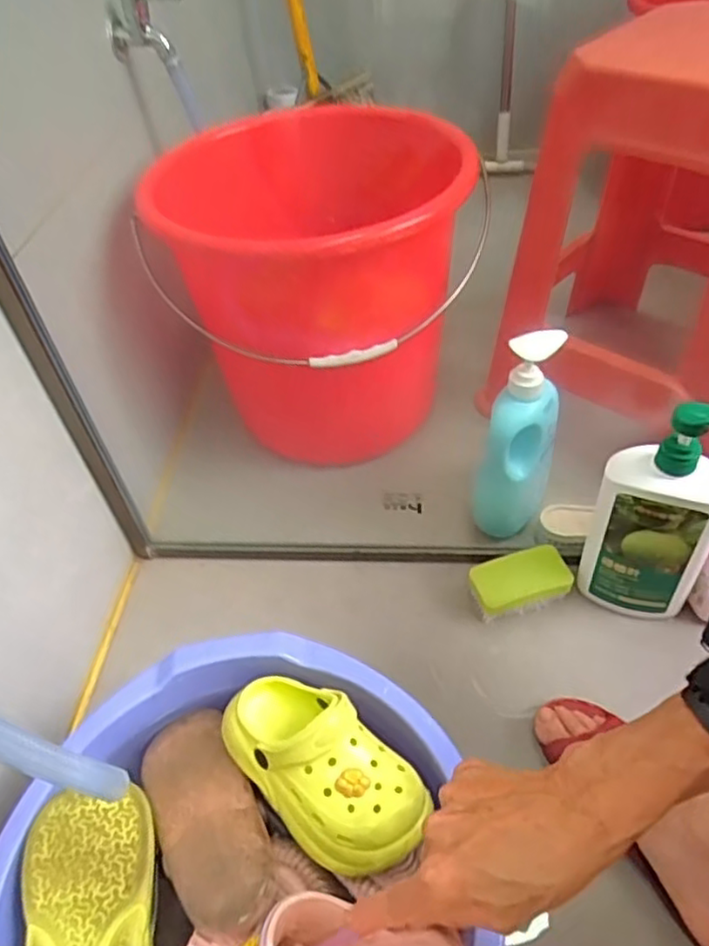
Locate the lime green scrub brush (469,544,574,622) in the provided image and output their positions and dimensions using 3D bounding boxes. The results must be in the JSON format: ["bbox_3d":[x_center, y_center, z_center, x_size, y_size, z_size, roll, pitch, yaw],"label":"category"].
[{"bbox_3d":[0.188,0.127,0.751,0.112,0.050,0.062,-16,47,-9],"label":"lime green scrub brush"}]

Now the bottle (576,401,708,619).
[{"bbox_3d":[0.297,0.049,0.654,0.113,0.277,0.051,15,50,20],"label":"bottle"}]

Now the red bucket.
[{"bbox_3d":[-0.031,-0.229,0.867,0.316,0.366,0.316,-3,46,3],"label":"red bucket"}]

